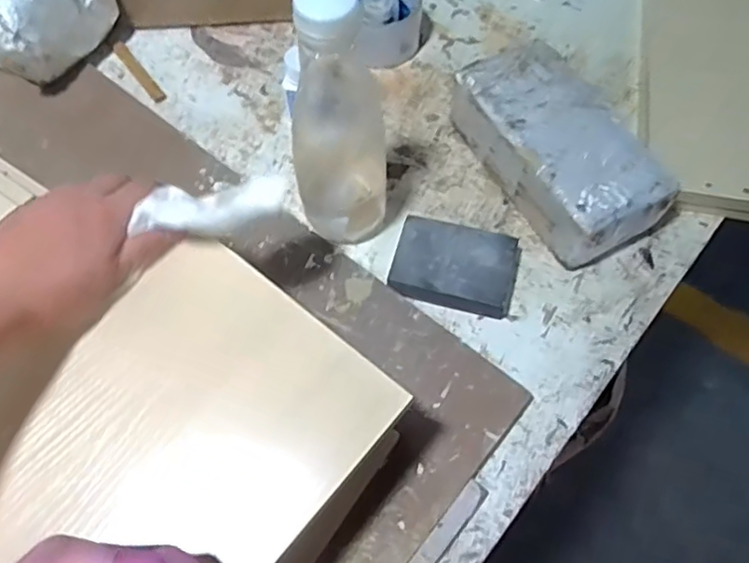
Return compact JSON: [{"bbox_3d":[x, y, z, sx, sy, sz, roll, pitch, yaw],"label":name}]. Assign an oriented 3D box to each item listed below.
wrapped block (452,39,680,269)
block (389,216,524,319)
[{"bbox_3d":[0.160,-0.120,0.541,0.112,0.064,0.211,-30,67,-15],"label":"wrapped block"},{"bbox_3d":[0.069,-0.010,0.509,0.102,0.024,0.078,14,64,6],"label":"block"}]

